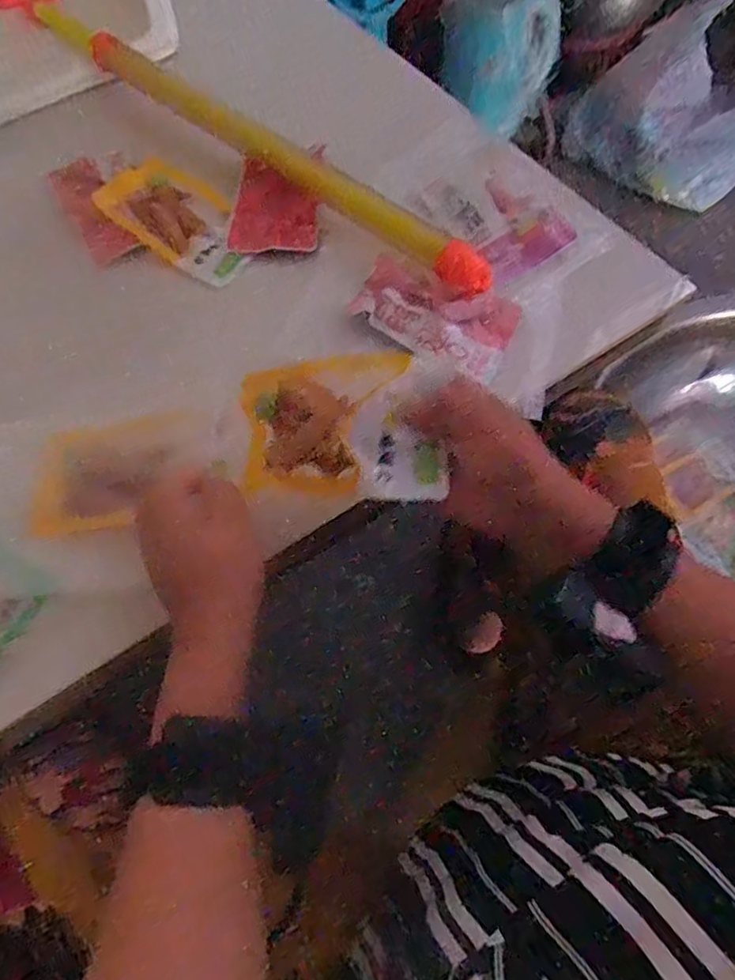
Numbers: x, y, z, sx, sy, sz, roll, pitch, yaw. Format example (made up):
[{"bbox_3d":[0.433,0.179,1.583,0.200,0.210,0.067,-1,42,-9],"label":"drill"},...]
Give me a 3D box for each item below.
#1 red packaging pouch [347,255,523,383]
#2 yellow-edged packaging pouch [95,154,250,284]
[{"bbox_3d":[0.051,-0.136,0.447,0.116,0.010,0.072,25,68,13],"label":"red packaging pouch"},{"bbox_3d":[-0.152,-0.227,0.495,0.134,0.019,0.074,34,71,17],"label":"yellow-edged packaging pouch"}]

